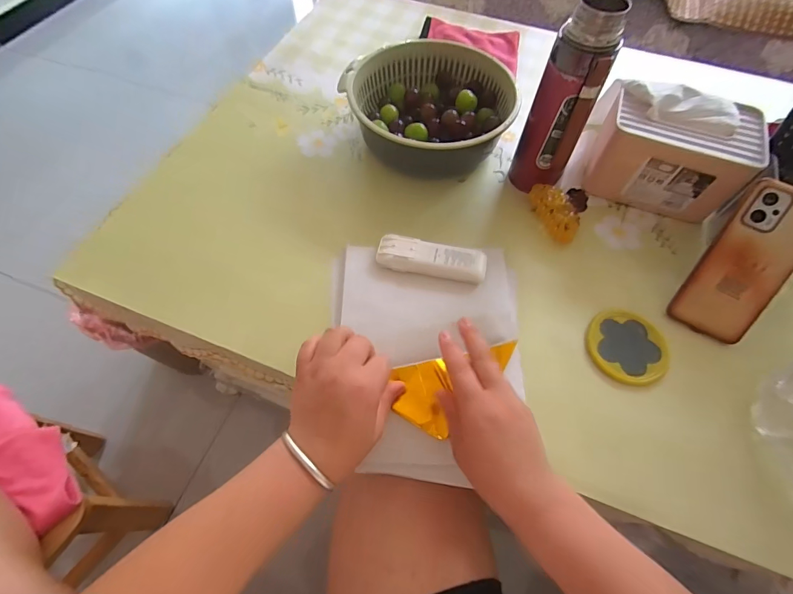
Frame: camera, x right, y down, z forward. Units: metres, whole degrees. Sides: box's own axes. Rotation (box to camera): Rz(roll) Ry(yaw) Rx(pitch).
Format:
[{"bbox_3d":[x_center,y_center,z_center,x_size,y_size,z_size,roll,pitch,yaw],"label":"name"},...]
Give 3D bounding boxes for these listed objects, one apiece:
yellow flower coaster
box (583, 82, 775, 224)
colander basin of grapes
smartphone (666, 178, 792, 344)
[{"bbox_3d":[0.252,0.054,0.428,0.083,0.008,0.078,1,61,-1],"label":"yellow flower coaster"},{"bbox_3d":[0.343,-0.187,0.509,0.177,0.108,0.115,20,63,9],"label":"box"},{"bbox_3d":[0.048,-0.270,0.568,0.234,0.085,0.185,20,63,10],"label":"colander basin of grapes"},{"bbox_3d":[0.375,-0.035,0.419,0.076,0.014,0.167,29,107,14],"label":"smartphone"}]

